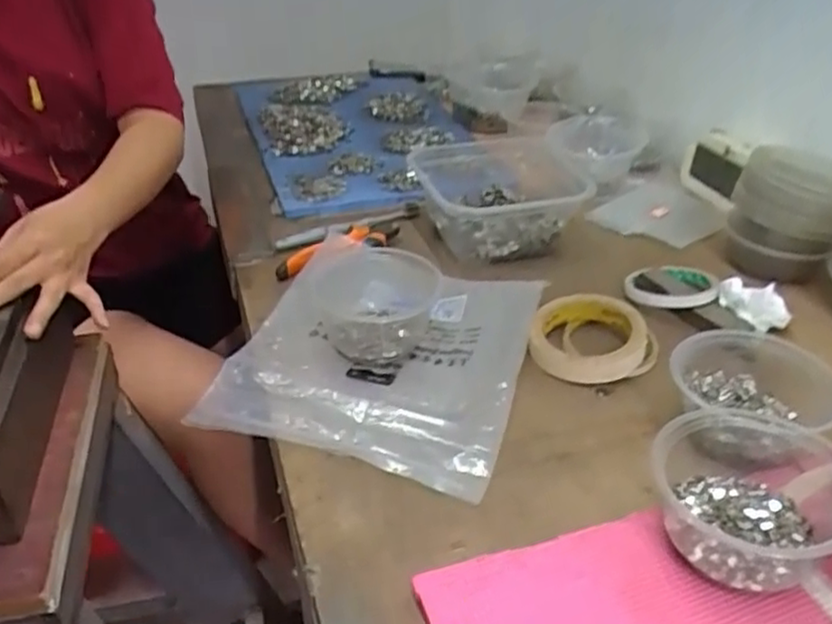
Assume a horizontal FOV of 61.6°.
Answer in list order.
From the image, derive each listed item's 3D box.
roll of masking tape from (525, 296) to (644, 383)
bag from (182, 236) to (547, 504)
[{"bbox_3d":[0.154,0.019,0.614,0.093,0.025,0.111,17,38,23],"label":"roll of masking tape"},{"bbox_3d":[-0.028,0.022,0.606,0.240,0.035,0.260,11,36,16],"label":"bag"}]

